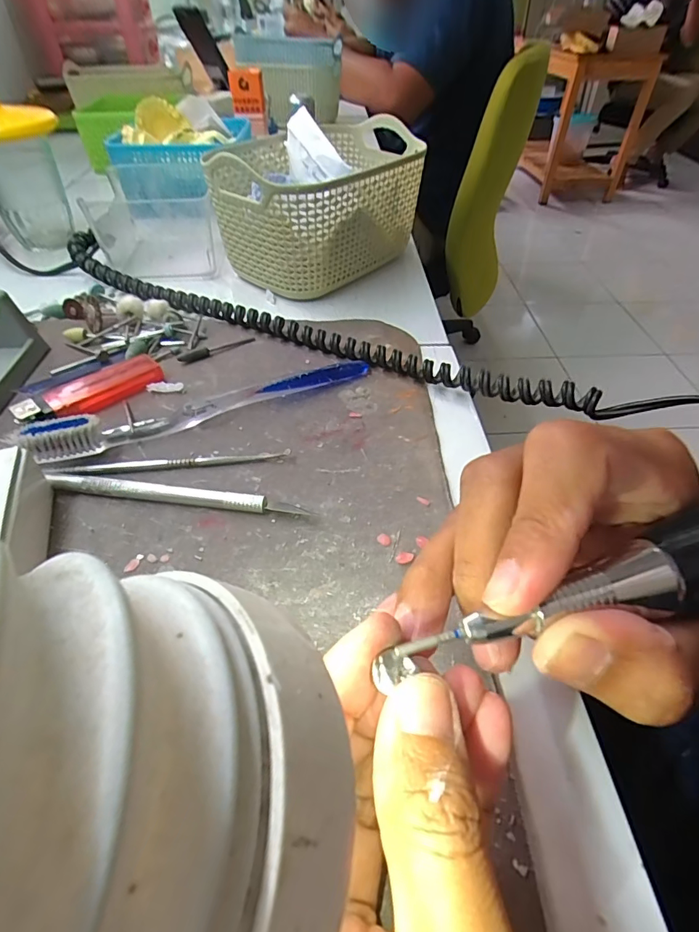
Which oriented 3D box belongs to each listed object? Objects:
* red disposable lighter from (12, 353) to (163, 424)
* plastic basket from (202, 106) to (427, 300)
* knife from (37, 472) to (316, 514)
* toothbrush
[{"bbox_3d":[-0.148,-0.044,0.267,0.077,0.013,0.022,-31,53,-27],"label":"red disposable lighter"},{"bbox_3d":[-0.022,-0.215,0.387,0.119,0.089,0.175,32,53,28],"label":"plastic basket"},{"bbox_3d":[-0.081,0.013,0.218,0.123,0.007,0.007,5,46,5],"label":"knife"},{"bbox_3d":[-0.072,-0.036,0.256,0.183,0.021,0.015,-18,49,-19],"label":"toothbrush"}]

